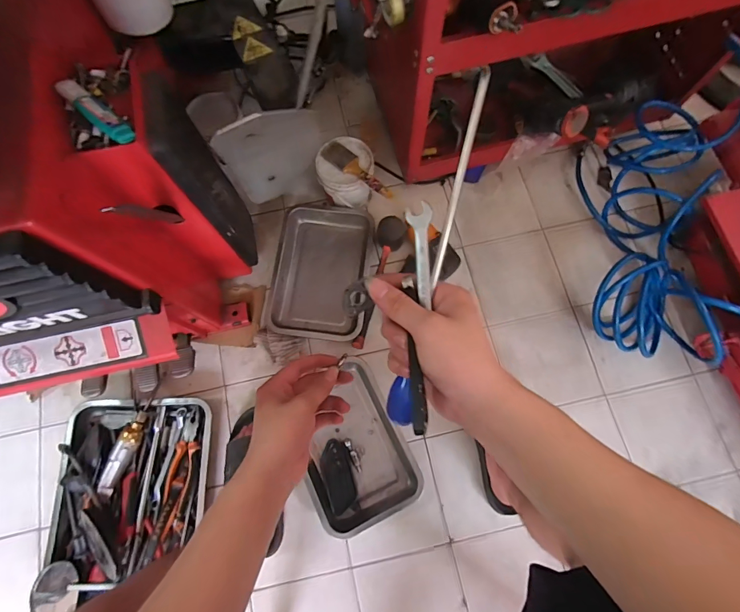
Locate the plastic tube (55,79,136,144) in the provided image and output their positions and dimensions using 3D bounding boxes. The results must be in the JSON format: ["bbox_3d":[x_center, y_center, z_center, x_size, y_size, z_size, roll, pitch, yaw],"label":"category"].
[{"bbox_3d":[-0.318,-0.226,0.447,0.105,0.021,0.023,39,78,11],"label":"plastic tube"}]

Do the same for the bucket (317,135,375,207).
[{"bbox_3d":[-0.055,-0.302,0.915,0.128,0.129,0.135,0,74,1],"label":"bucket"}]

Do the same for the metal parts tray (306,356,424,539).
[{"bbox_3d":[-0.038,0.283,0.786,0.205,0.047,0.290,-26,77,-5],"label":"metal parts tray"}]

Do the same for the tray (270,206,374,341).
[{"bbox_3d":[-0.108,-0.083,0.898,0.204,0.032,0.306,5,76,3],"label":"tray"}]

